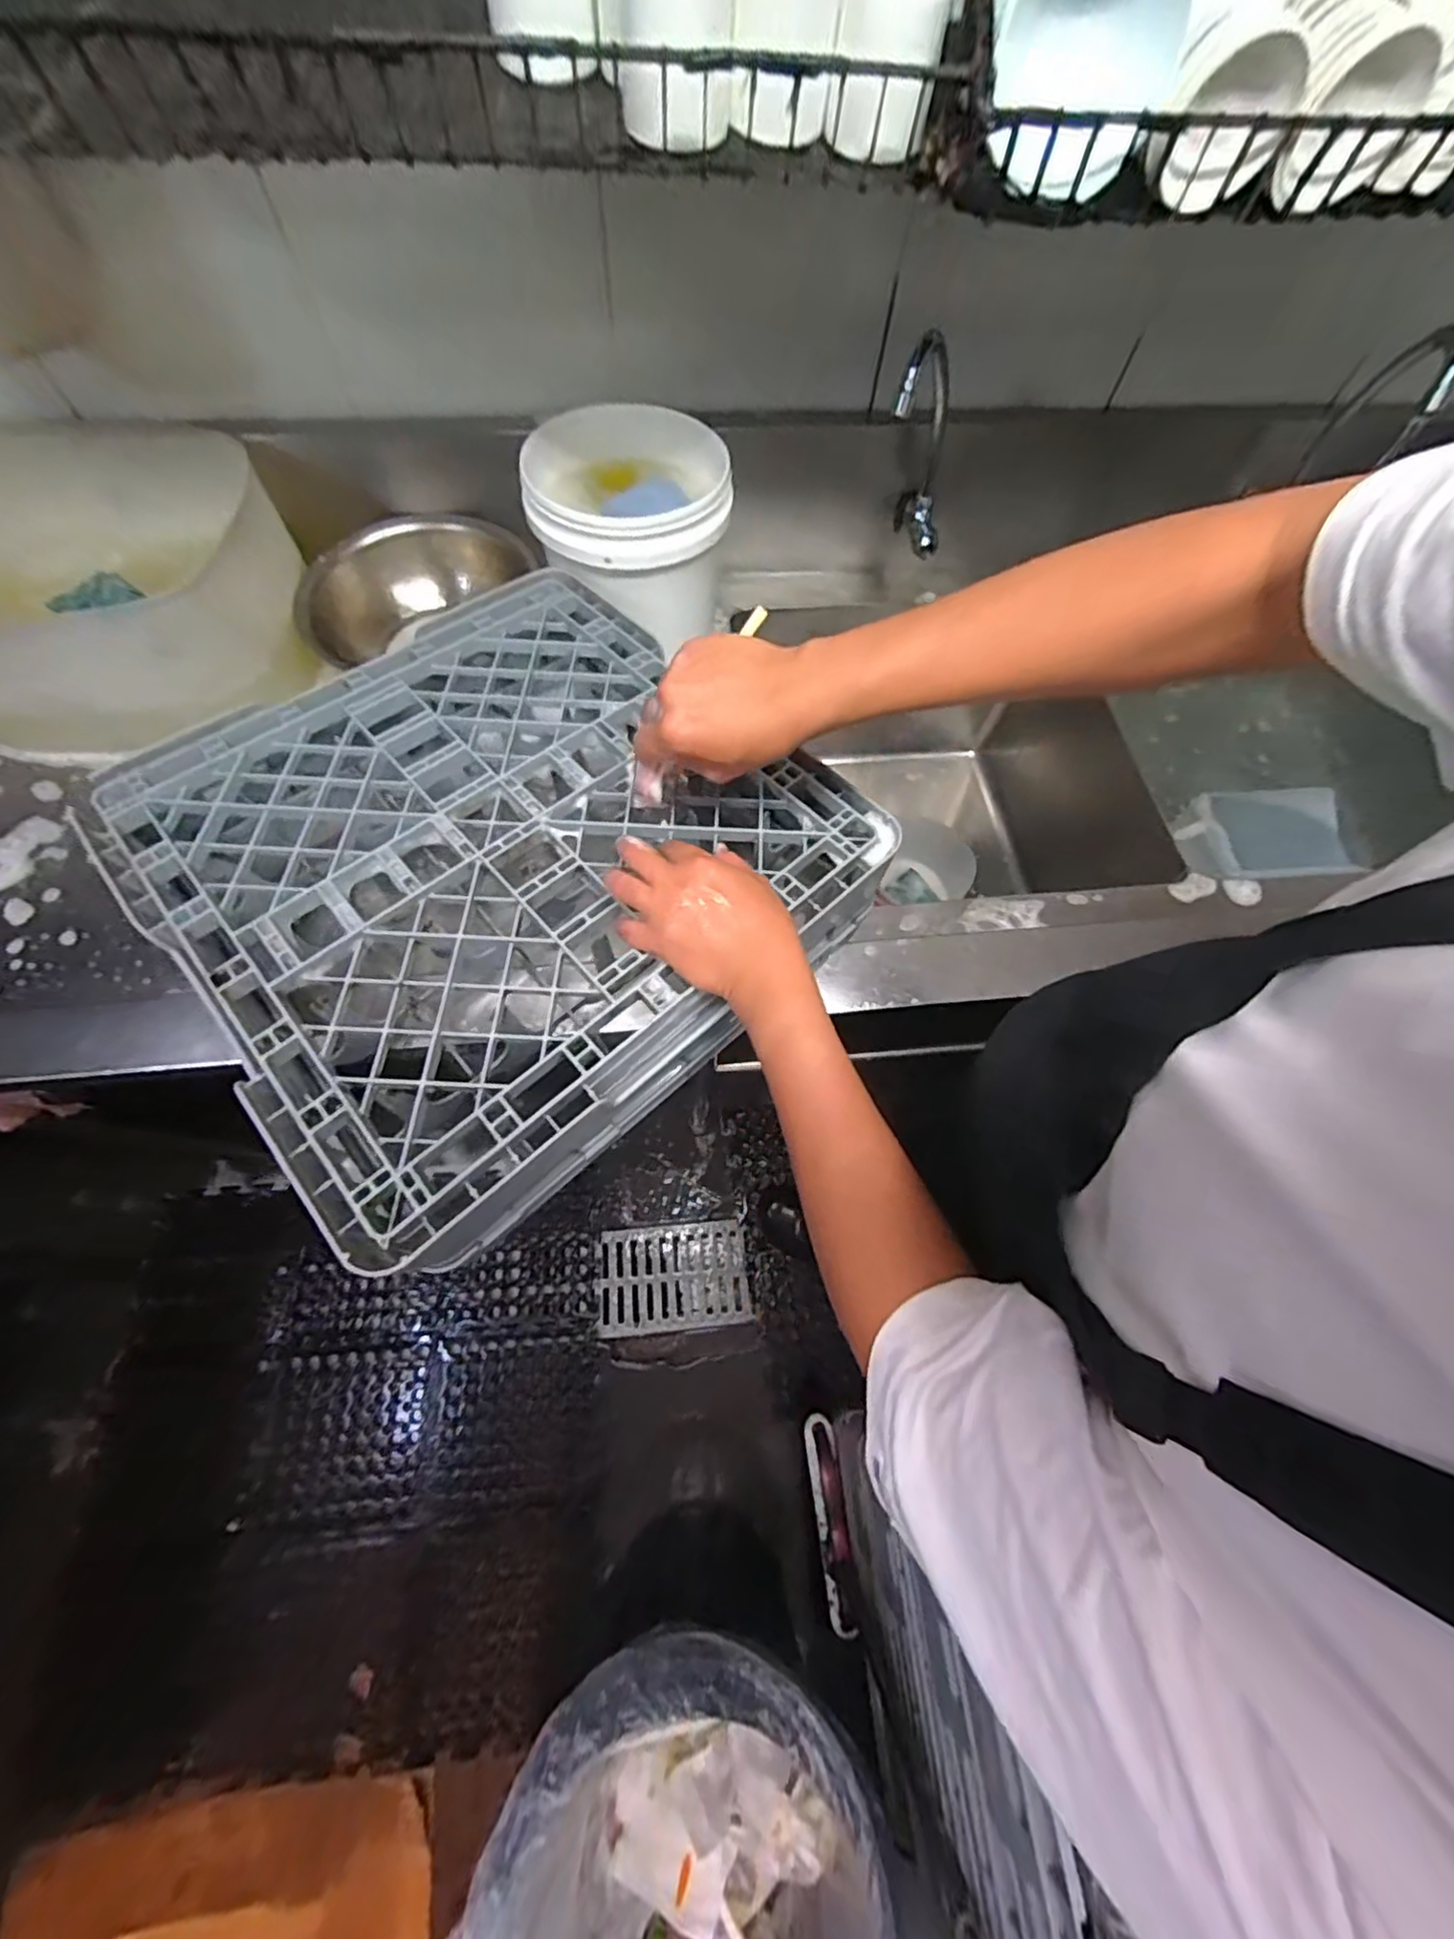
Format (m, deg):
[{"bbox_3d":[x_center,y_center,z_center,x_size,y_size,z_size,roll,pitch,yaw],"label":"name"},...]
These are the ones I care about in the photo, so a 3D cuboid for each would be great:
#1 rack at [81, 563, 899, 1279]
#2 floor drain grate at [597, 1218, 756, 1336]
[{"bbox_3d":[-0.187,-0.102,0.547,0.488,0.110,0.478,-39,74,-16],"label":"rack"},{"bbox_3d":[-0.112,0.655,1.351,0.313,0.033,0.200,-1,68,-9],"label":"floor drain grate"}]

